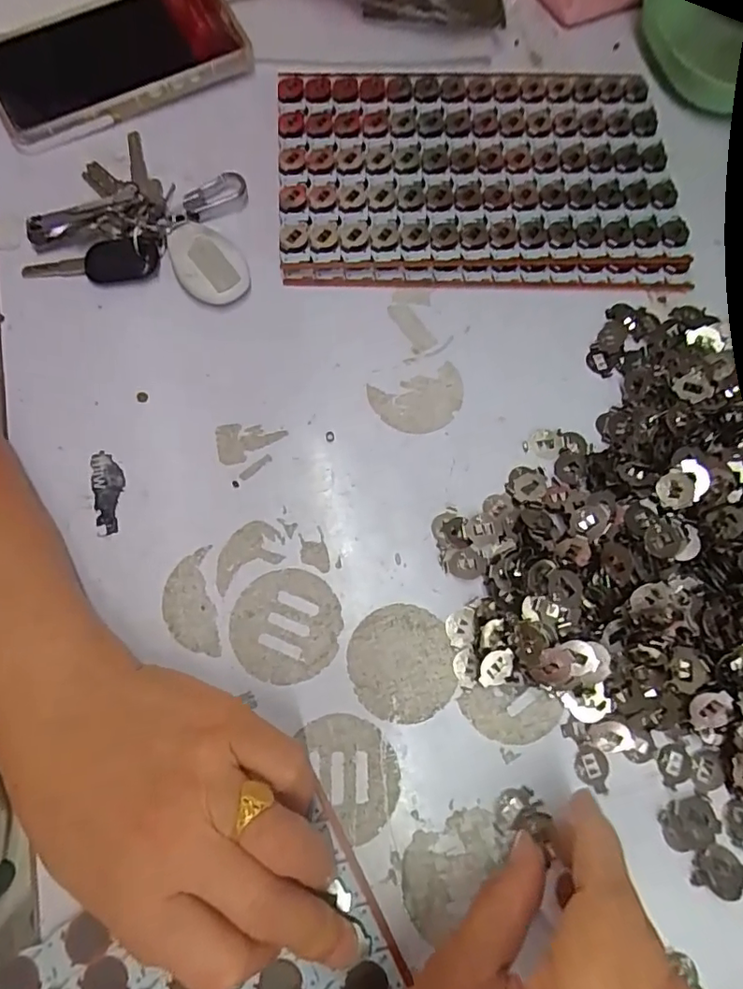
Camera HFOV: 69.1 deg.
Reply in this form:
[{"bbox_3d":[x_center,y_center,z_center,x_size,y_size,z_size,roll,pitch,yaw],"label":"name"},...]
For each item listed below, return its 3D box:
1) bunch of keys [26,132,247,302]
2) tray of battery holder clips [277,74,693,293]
[{"bbox_3d":[-0.130,-0.172,0.325,0.129,0.018,0.106,10,73,1],"label":"bunch of keys"},{"bbox_3d":[0.066,-0.199,0.339,0.242,0.017,0.151,0,73,-2],"label":"tray of battery holder clips"}]

